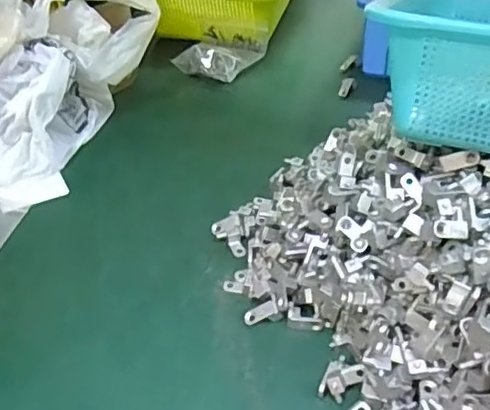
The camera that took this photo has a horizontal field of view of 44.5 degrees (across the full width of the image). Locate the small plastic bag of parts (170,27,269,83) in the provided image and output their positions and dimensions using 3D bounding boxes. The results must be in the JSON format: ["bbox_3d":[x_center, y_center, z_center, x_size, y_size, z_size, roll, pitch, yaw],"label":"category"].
[{"bbox_3d":[-0.024,-0.165,0.652,0.073,0.028,0.082,13,43,19],"label":"small plastic bag of parts"}]

